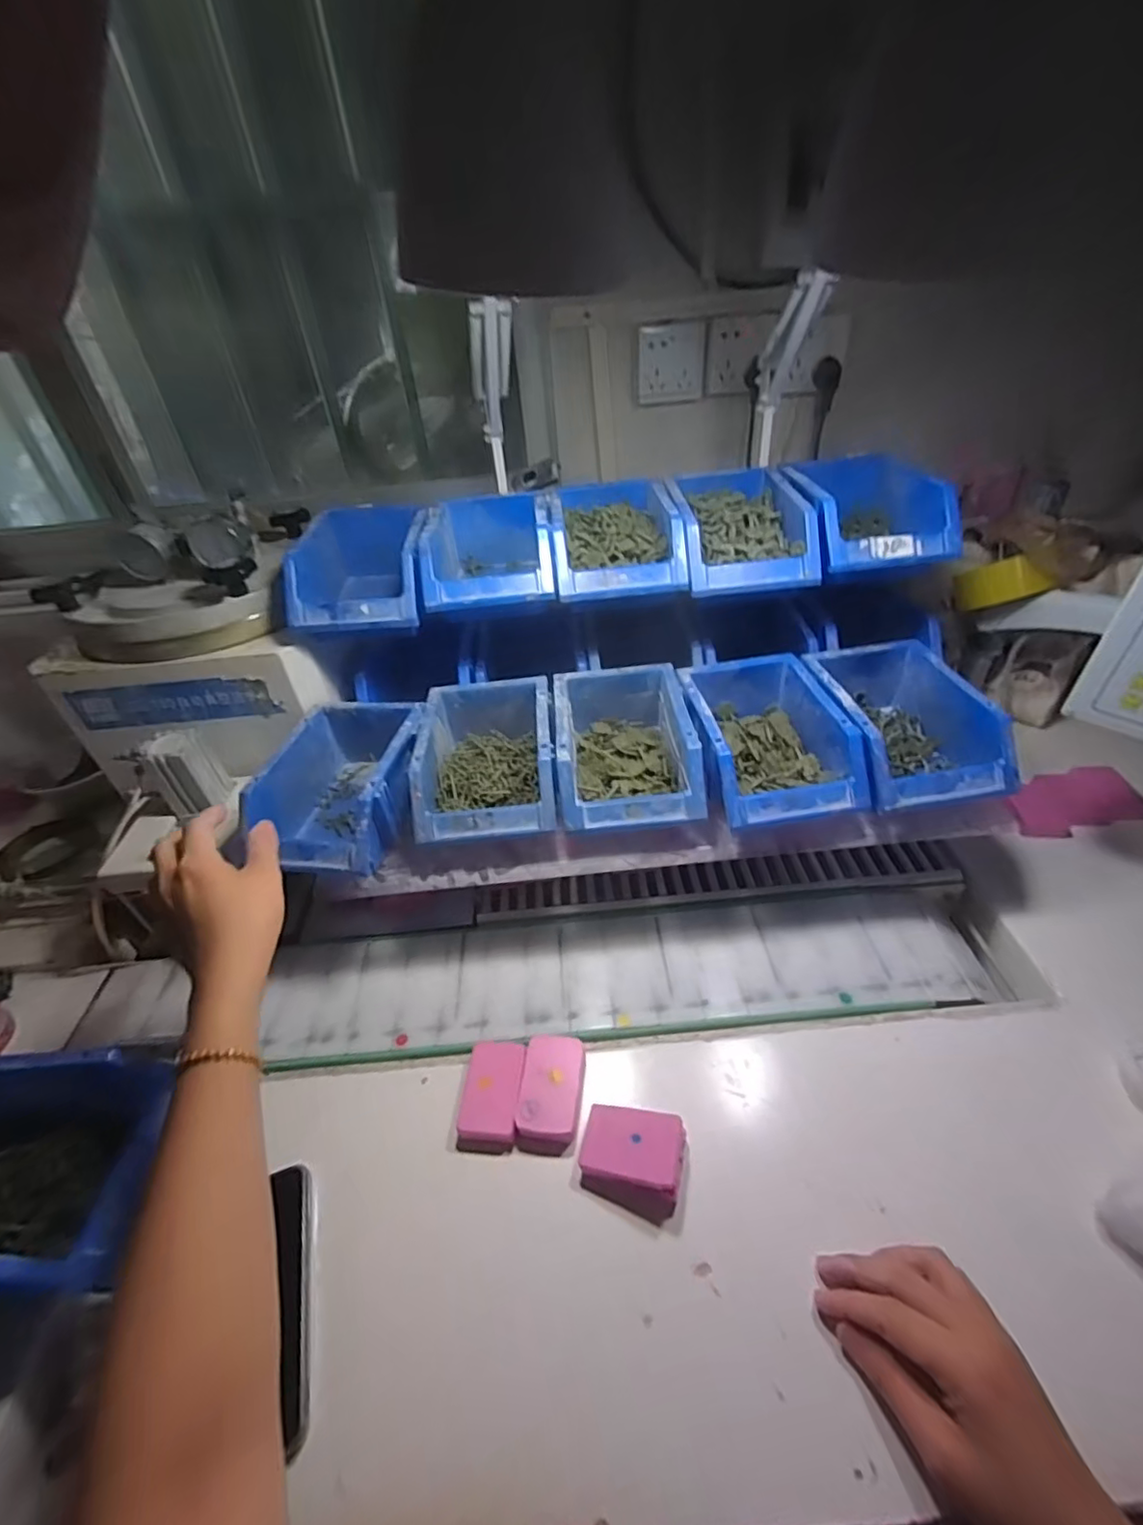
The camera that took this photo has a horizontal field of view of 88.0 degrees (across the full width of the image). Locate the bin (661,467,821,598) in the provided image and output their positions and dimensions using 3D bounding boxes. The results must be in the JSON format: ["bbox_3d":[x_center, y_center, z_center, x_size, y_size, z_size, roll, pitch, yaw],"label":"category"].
[{"bbox_3d":[0.168,-0.243,0.612,0.122,0.064,0.196,-5,39,1],"label":"bin"}]

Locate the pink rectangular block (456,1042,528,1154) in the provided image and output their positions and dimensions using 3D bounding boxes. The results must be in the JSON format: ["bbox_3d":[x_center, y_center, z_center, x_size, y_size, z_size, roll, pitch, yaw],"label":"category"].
[{"bbox_3d":[-0.062,0.261,0.468,0.046,0.019,0.075,-1,39,6],"label":"pink rectangular block"}]

